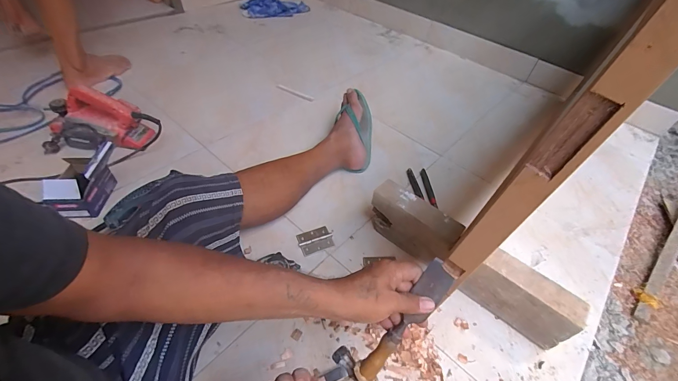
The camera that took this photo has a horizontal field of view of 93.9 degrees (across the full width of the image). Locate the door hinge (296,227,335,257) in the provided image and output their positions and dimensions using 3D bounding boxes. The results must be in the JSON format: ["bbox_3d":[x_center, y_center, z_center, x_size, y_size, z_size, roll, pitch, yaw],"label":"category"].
[{"bbox_3d":[-0.052,0.113,0.719,0.077,0.007,0.057,-17,52,-20],"label":"door hinge"}]

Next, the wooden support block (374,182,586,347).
[{"bbox_3d":[0.250,0.139,0.658,0.429,0.118,0.070,35,54,24],"label":"wooden support block"}]

